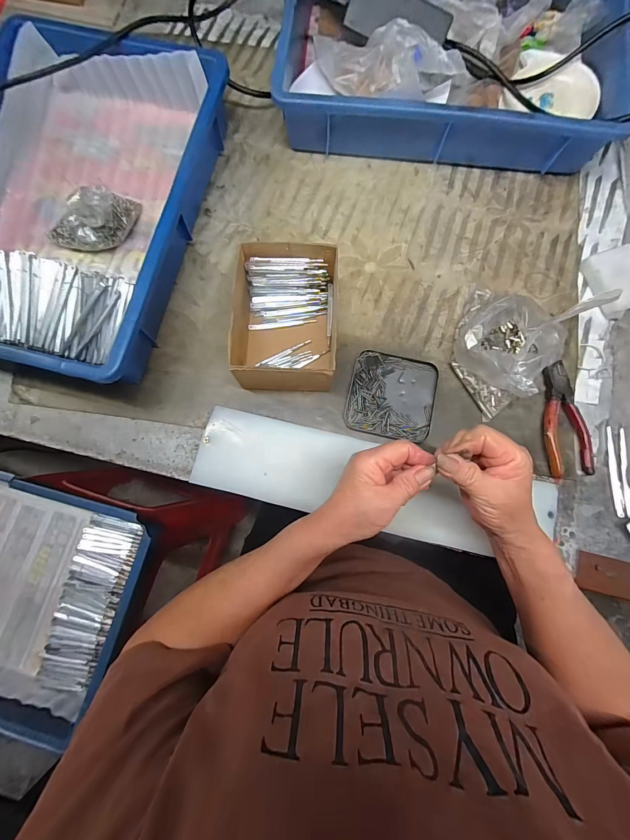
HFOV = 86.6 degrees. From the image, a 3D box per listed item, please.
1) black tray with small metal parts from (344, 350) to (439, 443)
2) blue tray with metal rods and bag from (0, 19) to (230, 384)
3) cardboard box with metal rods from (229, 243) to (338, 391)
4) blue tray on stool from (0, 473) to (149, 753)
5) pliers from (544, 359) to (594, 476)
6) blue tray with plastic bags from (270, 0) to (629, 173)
[{"bbox_3d":[0.093,-0.029,0.406,0.102,0.013,0.102,13,80,2],"label":"black tray with small metal parts"},{"bbox_3d":[-0.284,-0.260,0.391,0.273,0.083,0.412,13,80,2],"label":"blue tray with metal rods and bag"},{"bbox_3d":[-0.031,-0.115,0.390,0.115,0.073,0.161,1,80,0],"label":"cardboard box with metal rods"},{"bbox_3d":[-0.451,0.226,0.473,0.387,0.092,0.288,17,82,2],"label":"blue tray on stool"},{"bbox_3d":[0.294,-0.002,0.393,0.050,0.012,0.132,0,80,0],"label":"pliers"},{"bbox_3d":[0.175,-0.481,0.436,0.426,0.084,0.259,6,80,1],"label":"blue tray with plastic bags"}]

